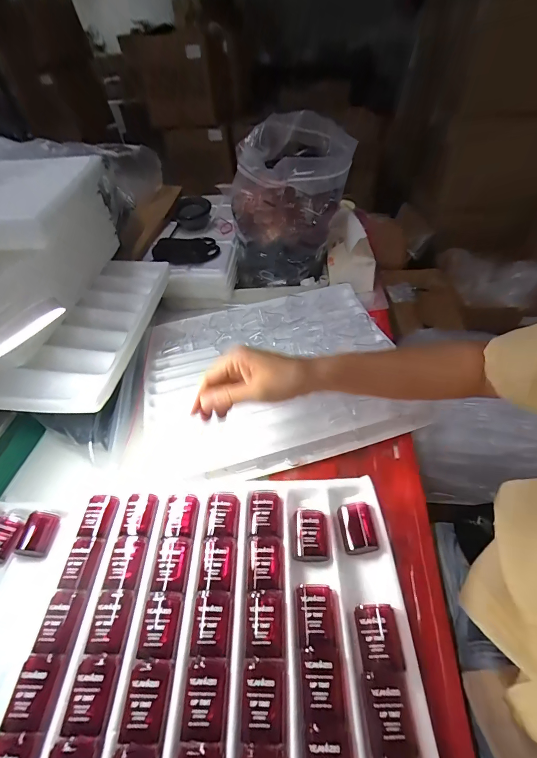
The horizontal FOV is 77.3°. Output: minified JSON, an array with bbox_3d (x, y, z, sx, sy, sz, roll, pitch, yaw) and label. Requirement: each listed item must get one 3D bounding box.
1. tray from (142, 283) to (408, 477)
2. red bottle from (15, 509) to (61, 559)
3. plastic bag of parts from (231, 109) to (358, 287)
[{"bbox_3d":[0.002,-0.022,0.530,0.388,0.039,0.312,-10,47,-6],"label":"tray"},{"bbox_3d":[-0.257,0.170,0.374,0.032,0.035,0.053,-3,47,1],"label":"red bottle"},{"bbox_3d":[0.035,-0.326,0.630,0.207,0.235,0.220,-1,47,3],"label":"plastic bag of parts"}]

